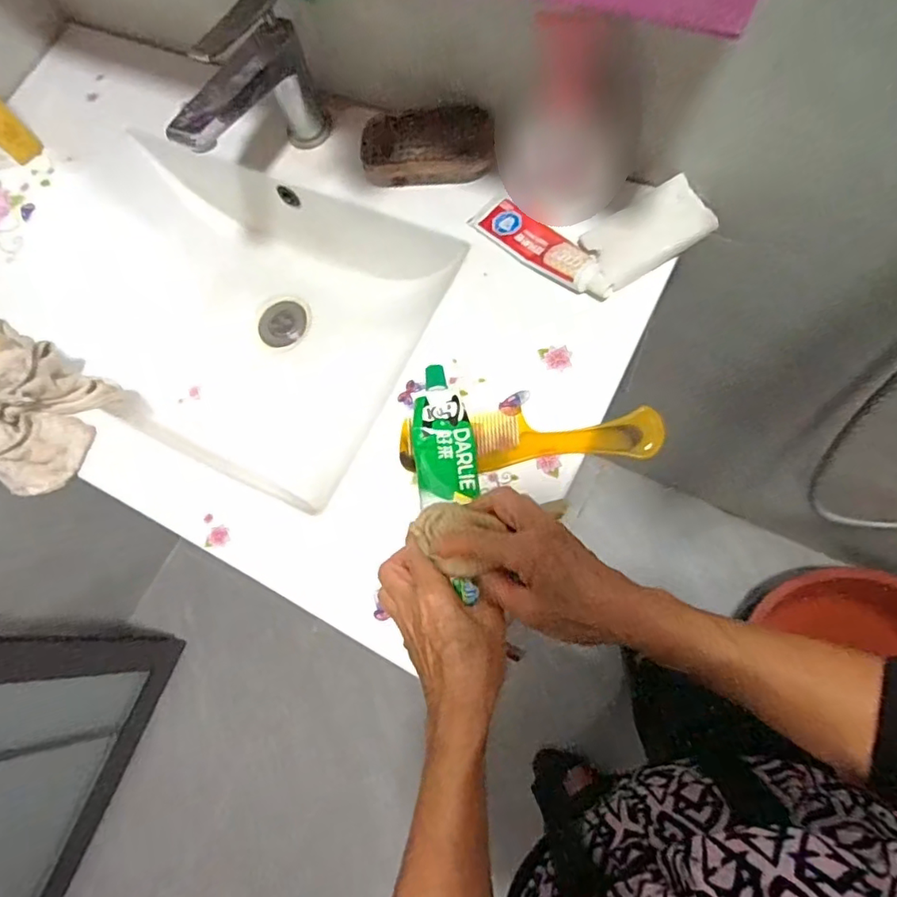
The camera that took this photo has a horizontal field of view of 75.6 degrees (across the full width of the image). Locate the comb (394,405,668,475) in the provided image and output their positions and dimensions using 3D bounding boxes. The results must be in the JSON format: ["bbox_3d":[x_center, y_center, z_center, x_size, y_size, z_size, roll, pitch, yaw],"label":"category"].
[{"bbox_3d":[0.063,-0.008,0.463,0.206,0.011,0.047,-5,75,9],"label":"comb"}]

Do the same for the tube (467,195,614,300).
[{"bbox_3d":[0.083,-0.178,0.510,0.038,0.016,0.145,-41,65,-11],"label":"tube"}]

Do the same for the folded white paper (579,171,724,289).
[{"bbox_3d":[0.168,-0.184,0.488,0.097,0.009,0.065,-29,70,10],"label":"folded white paper"}]

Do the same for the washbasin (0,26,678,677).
[{"bbox_3d":[-0.221,-0.146,0.604,0.758,0.210,0.430,24,79,6],"label":"washbasin"}]

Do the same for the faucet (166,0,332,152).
[{"bbox_3d":[-0.187,-0.313,0.538,0.062,0.118,0.151,40,81,9],"label":"faucet"}]

